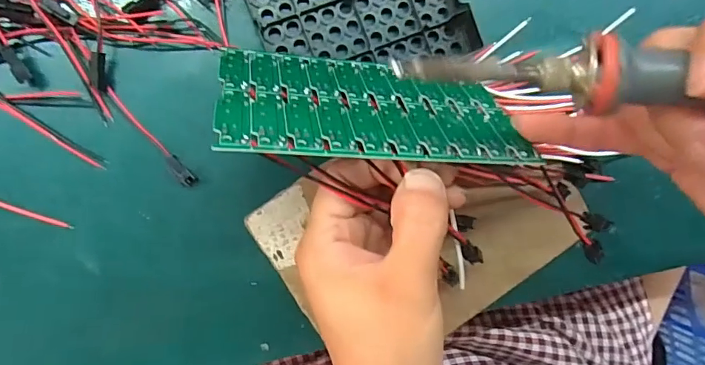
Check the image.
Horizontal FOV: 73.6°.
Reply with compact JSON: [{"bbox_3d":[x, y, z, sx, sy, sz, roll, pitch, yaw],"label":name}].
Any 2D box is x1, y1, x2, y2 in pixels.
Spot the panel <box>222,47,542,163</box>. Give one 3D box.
[{"bbox_3d":[0.008,-0.037,0.221,0.135,0.085,0.004,2,129,-14],"label":"panel"}]

